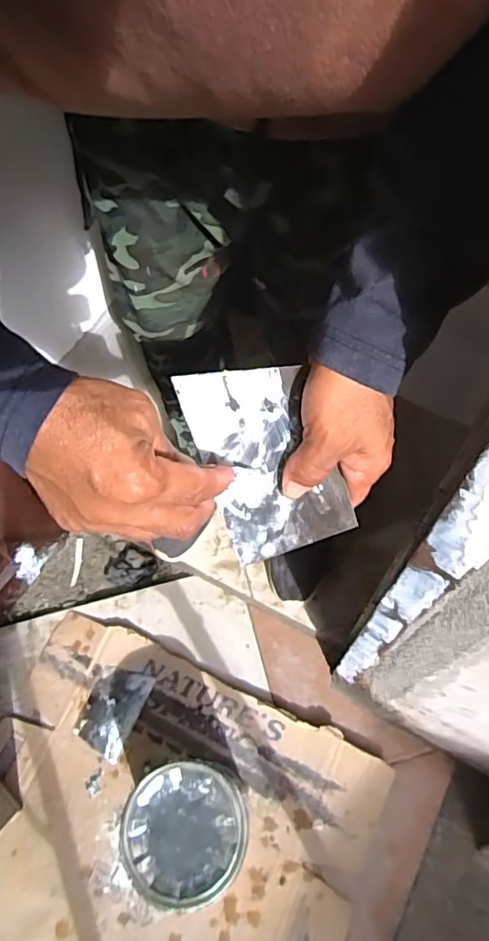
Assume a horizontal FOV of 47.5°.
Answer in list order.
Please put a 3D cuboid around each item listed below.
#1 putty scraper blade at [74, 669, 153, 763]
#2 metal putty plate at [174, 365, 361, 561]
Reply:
[{"bbox_3d":[-0.232,0.417,0.972,0.093,0.006,0.141,20,64,13],"label":"putty scraper blade"},{"bbox_3d":[0.015,-0.005,0.385,0.094,0.140,0.004,-12,16,24],"label":"metal putty plate"}]

